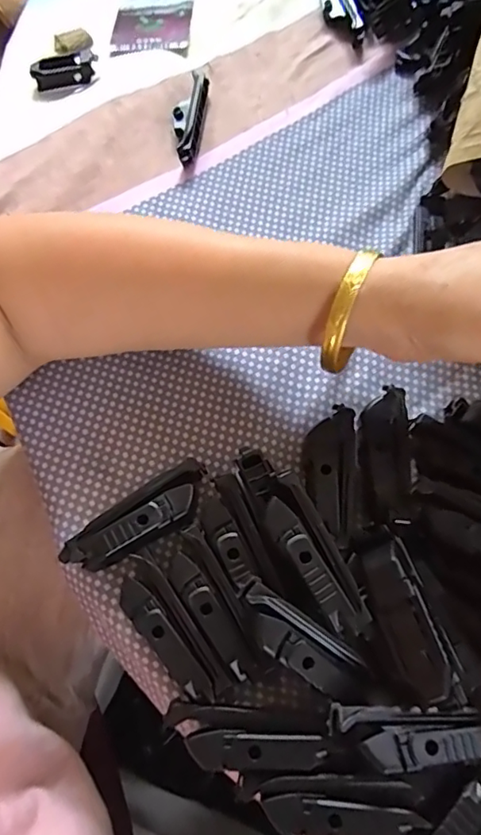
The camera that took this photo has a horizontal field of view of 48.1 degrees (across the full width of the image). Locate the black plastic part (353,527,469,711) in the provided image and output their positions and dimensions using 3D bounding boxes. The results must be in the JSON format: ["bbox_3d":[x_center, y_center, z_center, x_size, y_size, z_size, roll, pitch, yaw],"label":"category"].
[{"bbox_3d":[0.069,0.084,0.230,0.024,0.019,0.072,-15,68,-4],"label":"black plastic part"}]

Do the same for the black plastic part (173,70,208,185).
[{"bbox_3d":[-0.037,-0.203,0.370,0.019,0.020,0.080,6,68,4],"label":"black plastic part"}]

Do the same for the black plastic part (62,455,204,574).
[{"bbox_3d":[-0.049,0.053,0.270,0.078,0.023,0.028,-32,70,-11],"label":"black plastic part"}]

